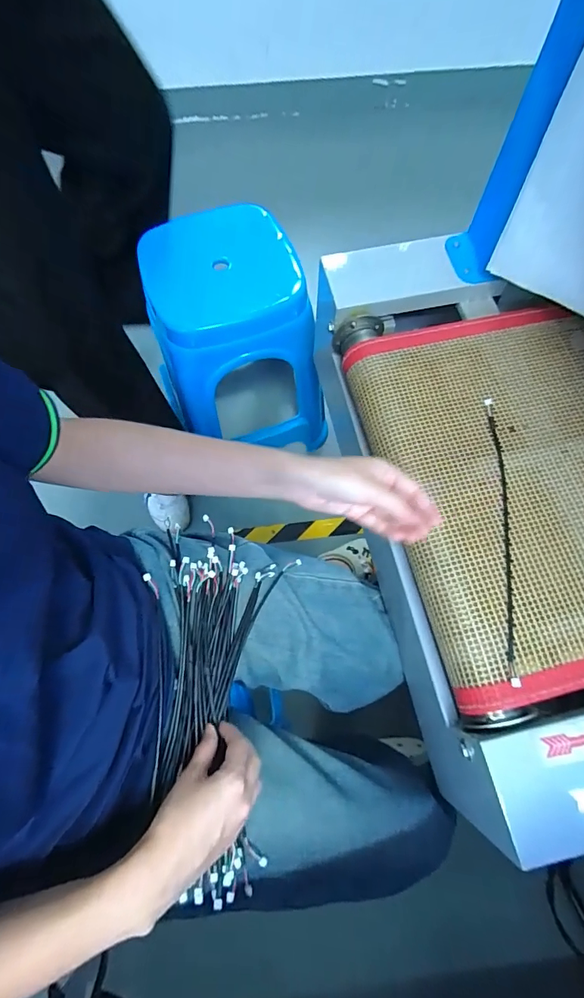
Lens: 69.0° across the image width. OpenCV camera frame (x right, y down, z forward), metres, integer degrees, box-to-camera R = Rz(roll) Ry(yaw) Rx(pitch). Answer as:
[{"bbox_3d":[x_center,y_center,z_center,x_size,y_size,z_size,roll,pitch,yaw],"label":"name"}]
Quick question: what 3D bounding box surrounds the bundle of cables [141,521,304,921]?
[{"bbox_3d":[-0.076,0.185,0.418,0.119,0.050,0.326,0,68,-1],"label":"bundle of cables"}]

